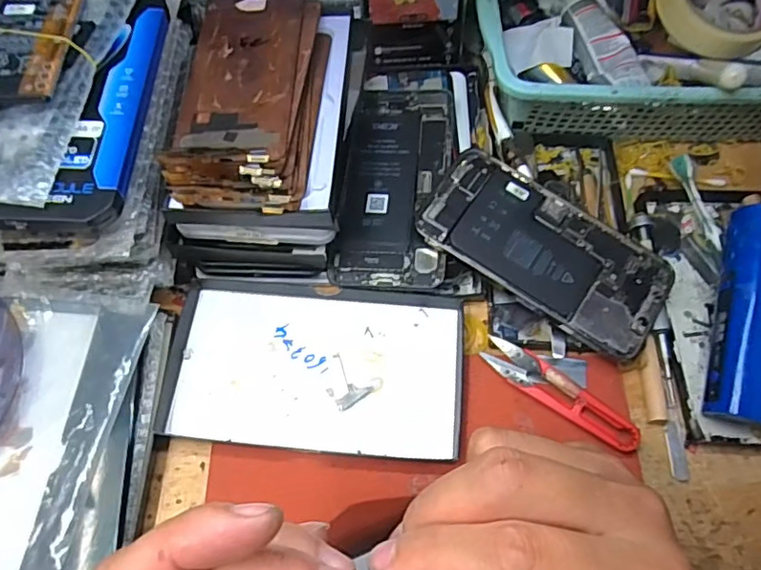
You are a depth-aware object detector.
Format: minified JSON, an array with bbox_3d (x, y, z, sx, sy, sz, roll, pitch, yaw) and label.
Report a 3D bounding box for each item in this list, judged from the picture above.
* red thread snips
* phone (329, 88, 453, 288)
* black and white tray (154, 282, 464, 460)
[{"bbox_3d":[0.109,0.066,0.347,0.101,0.016,0.022,35,68,15],"label":"red thread snips"},{"bbox_3d":[0.010,-0.071,0.388,0.071,0.007,0.153,3,70,6],"label":"phone"},{"bbox_3d":[-0.040,0.051,0.357,0.180,0.011,0.103,4,64,2],"label":"black and white tray"}]

